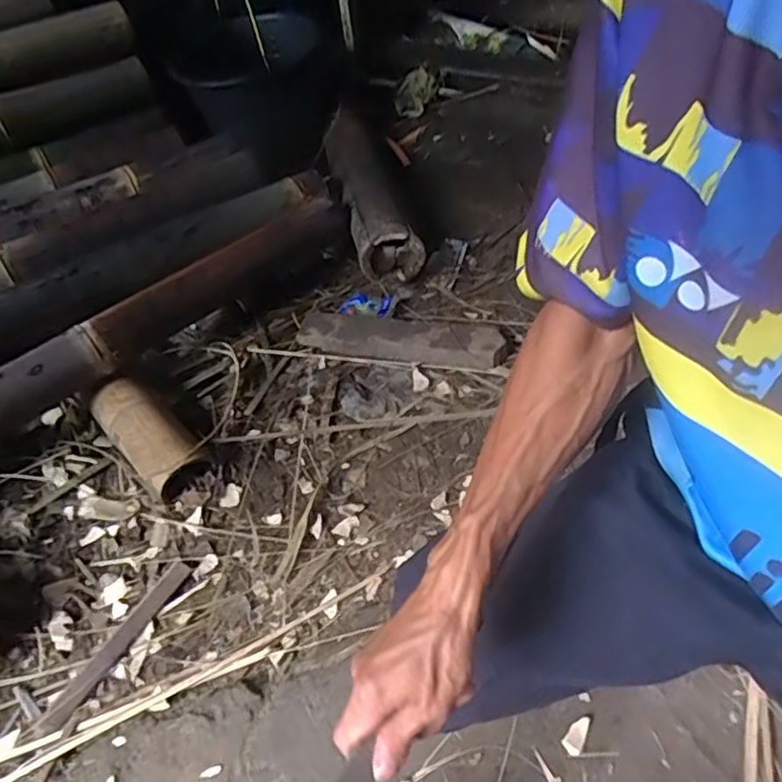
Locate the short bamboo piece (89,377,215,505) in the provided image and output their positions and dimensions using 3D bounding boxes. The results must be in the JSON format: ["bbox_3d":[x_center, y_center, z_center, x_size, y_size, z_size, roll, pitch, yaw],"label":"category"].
[{"bbox_3d":[-0.301,0.057,0.792,0.170,0.059,0.073,33,60,29],"label":"short bamboo piece"}]

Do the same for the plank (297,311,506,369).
[{"bbox_3d":[0.014,-0.081,0.922,0.292,0.039,0.071,7,52,11],"label":"plank"}]

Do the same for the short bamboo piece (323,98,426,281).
[{"bbox_3d":[-0.044,-0.361,1.111,0.099,0.125,0.491,-13,51,-5],"label":"short bamboo piece"}]

